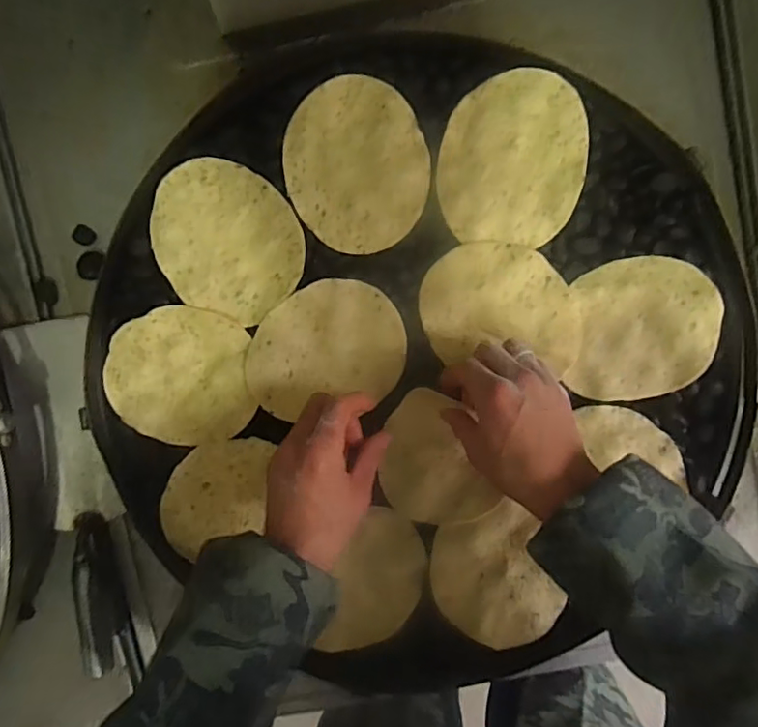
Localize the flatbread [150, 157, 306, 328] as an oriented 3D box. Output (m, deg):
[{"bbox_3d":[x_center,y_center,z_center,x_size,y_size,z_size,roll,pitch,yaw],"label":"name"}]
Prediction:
[{"bbox_3d":[-0.128,-0.102,0.471,0.114,0.013,0.133,-40,96,2],"label":"flatbread"}]

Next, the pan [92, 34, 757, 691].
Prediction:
[{"bbox_3d":[0.032,0.012,0.479,0.523,0.028,0.514,0,97,3],"label":"pan"}]

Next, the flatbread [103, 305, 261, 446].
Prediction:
[{"bbox_3d":[-0.171,0.012,0.486,0.121,0.010,0.116,-4,96,3],"label":"flatbread"}]

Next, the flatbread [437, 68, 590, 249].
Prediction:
[{"bbox_3d":[0.108,-0.164,0.454,0.113,0.013,0.129,6,97,2],"label":"flatbread"}]

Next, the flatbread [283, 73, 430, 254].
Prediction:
[{"bbox_3d":[-0.019,-0.164,0.469,0.114,0.010,0.135,-12,96,4],"label":"flatbread"}]

